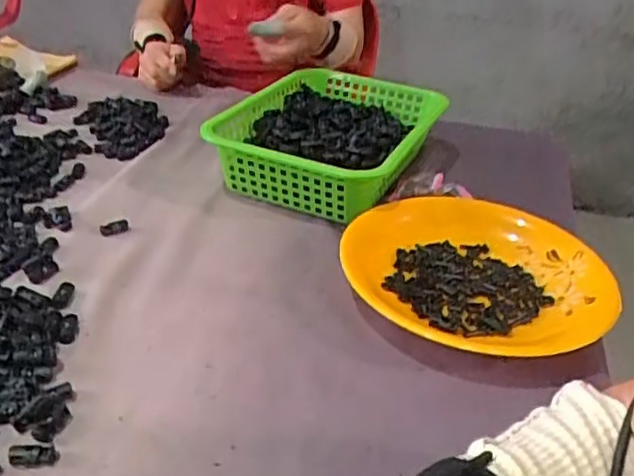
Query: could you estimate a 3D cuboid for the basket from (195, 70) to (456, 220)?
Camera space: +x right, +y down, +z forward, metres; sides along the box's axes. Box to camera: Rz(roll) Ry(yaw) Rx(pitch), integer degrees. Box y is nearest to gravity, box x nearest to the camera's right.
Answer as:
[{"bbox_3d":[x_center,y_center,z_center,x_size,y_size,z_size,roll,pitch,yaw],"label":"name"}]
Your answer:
[{"bbox_3d":[0.021,-0.122,0.797,0.213,0.086,0.314,17,34,17],"label":"basket"}]

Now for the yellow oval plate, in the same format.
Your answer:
[{"bbox_3d":[0.141,0.039,0.594,0.235,0.052,0.226,27,38,31],"label":"yellow oval plate"}]

